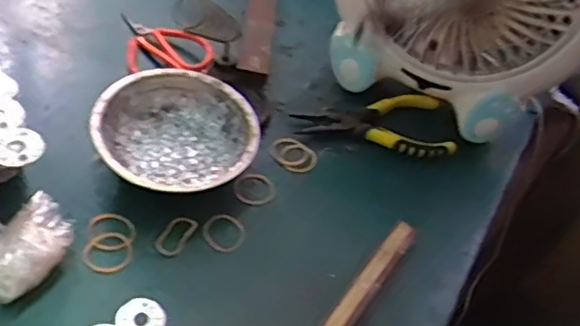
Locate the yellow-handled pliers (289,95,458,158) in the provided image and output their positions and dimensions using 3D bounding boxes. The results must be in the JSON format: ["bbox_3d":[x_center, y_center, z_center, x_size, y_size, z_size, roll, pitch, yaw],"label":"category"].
[{"bbox_3d":[0.078,-0.034,0.567,0.138,0.016,0.062,2,49,-15],"label":"yellow-handled pliers"}]

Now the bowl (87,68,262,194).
[{"bbox_3d":[-0.090,-0.021,0.505,0.123,0.040,0.122,9,48,-10],"label":"bowl"}]

